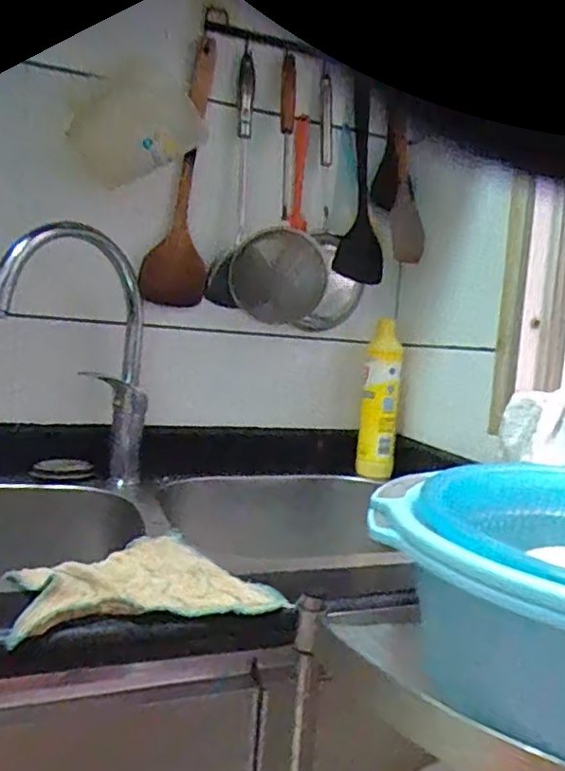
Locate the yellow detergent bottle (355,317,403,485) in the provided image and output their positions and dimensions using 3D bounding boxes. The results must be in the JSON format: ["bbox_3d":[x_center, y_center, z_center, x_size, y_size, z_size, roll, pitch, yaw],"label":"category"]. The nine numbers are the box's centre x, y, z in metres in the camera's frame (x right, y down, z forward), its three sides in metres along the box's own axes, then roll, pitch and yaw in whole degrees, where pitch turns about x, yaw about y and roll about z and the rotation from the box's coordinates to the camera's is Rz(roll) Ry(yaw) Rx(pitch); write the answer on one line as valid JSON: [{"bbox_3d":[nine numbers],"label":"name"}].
[{"bbox_3d":[0.153,0.026,0.947,0.060,0.231,0.049,5,4,9],"label":"yellow detergent bottle"}]

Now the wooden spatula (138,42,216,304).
[{"bbox_3d":[-0.146,-0.290,0.858,0.092,0.354,0.028,2,5,-29],"label":"wooden spatula"}]

